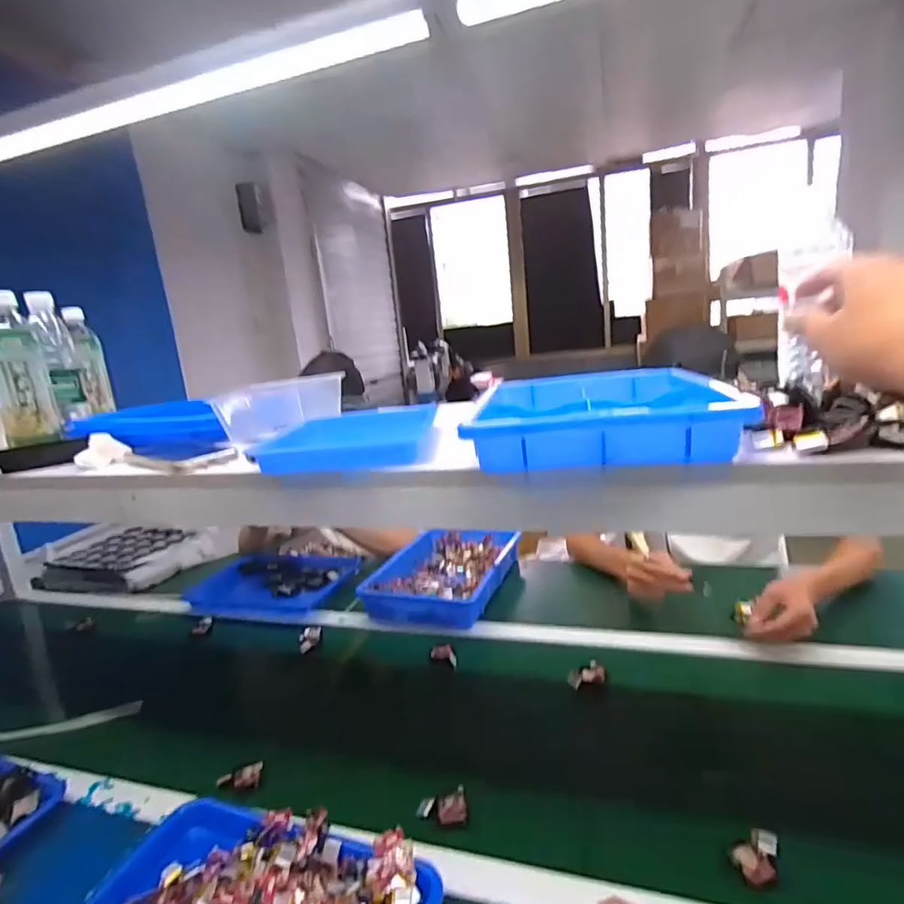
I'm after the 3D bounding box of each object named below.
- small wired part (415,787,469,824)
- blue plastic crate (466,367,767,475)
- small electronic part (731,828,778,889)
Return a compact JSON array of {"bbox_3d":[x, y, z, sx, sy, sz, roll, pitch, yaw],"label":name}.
[{"bbox_3d":[-0.011,0.409,0.619,0.057,0.016,0.037,-6,13,0],"label":"small wired part"},{"bbox_3d":[0.143,-0.039,0.536,0.215,0.045,0.280,-3,13,13],"label":"blue plastic crate"},{"bbox_3d":[0.296,0.394,0.524,0.037,0.022,0.047,2,15,31],"label":"small electronic part"}]

